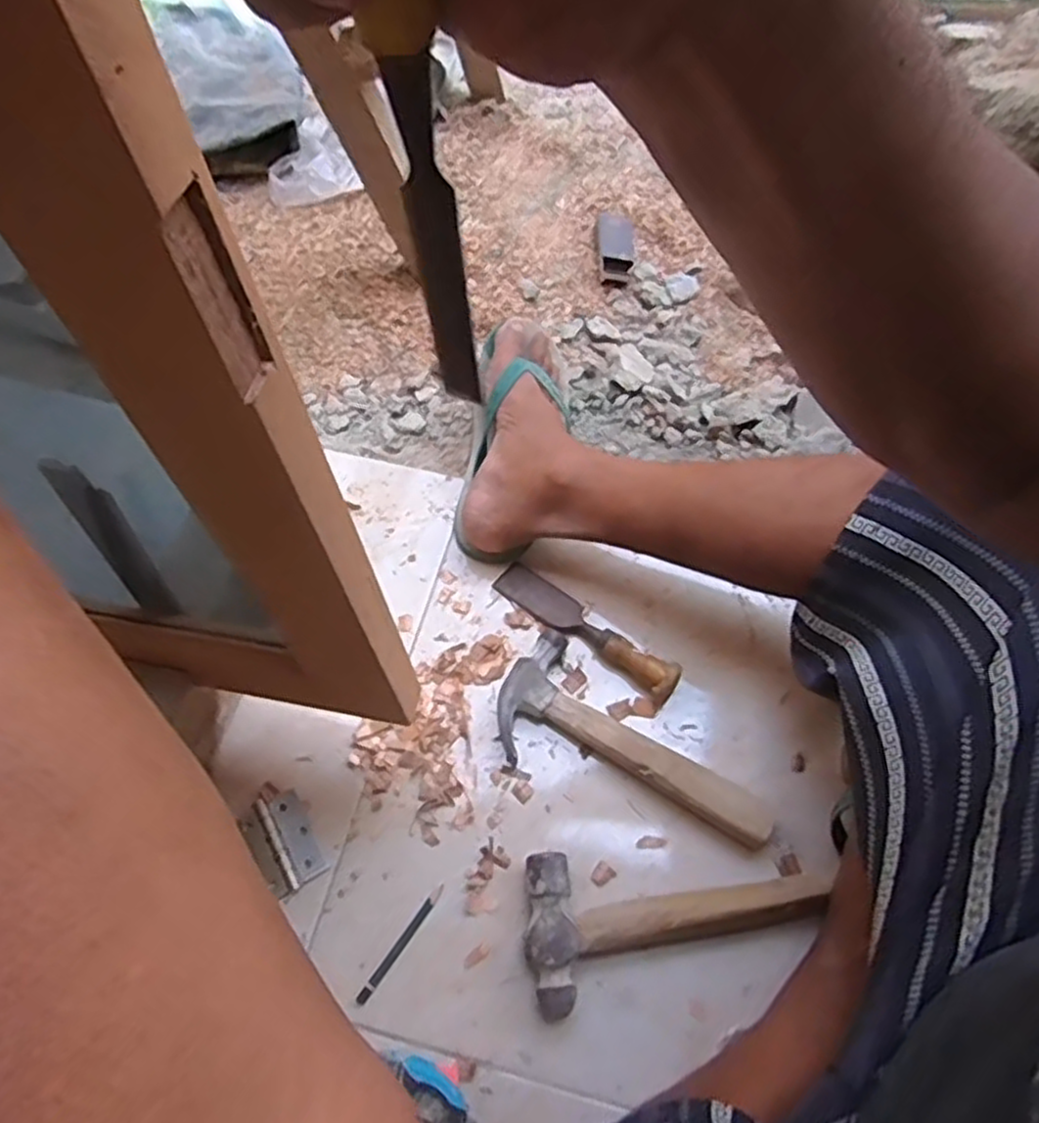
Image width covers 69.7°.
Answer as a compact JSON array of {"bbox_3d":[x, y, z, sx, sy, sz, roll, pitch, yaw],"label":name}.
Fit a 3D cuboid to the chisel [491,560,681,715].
[{"bbox_3d":[0.063,0.062,0.707,0.196,0.026,0.041,36,68,17],"label":"chisel"}]

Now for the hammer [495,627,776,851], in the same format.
[{"bbox_3d":[0.087,0.175,0.644,0.249,0.024,0.106,38,68,17],"label":"hammer"}]

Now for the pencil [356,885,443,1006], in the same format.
[{"bbox_3d":[-0.092,0.299,0.584,0.009,0.008,0.097,33,67,15],"label":"pencil"}]

